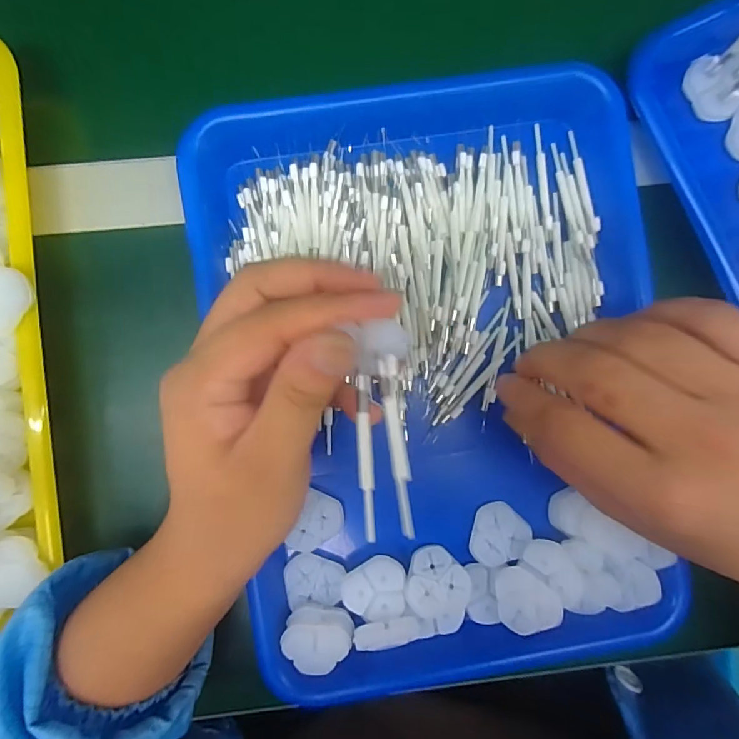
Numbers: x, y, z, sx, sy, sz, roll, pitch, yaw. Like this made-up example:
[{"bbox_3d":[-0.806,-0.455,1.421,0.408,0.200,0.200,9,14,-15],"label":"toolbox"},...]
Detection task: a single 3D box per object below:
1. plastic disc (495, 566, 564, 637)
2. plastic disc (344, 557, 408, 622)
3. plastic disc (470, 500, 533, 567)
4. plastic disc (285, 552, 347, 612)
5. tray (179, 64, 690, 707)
[{"bbox_3d":[0.088,0.131,0.260,0.034,0.004,0.035,-4,82,29],"label":"plastic disc"},{"bbox_3d":[0.003,0.125,0.261,0.035,0.005,0.035,3,90,-3],"label":"plastic disc"},{"bbox_3d":[0.077,0.099,0.272,0.033,0.006,0.036,0,90,-3],"label":"plastic disc"},{"bbox_3d":[-0.032,0.124,0.269,0.034,0.006,0.029,-2,90,-3],"label":"plastic disc"},{"bbox_3d":[0.042,0.007,0.265,0.251,0.037,0.341,-8,90,-7],"label":"tray"}]

